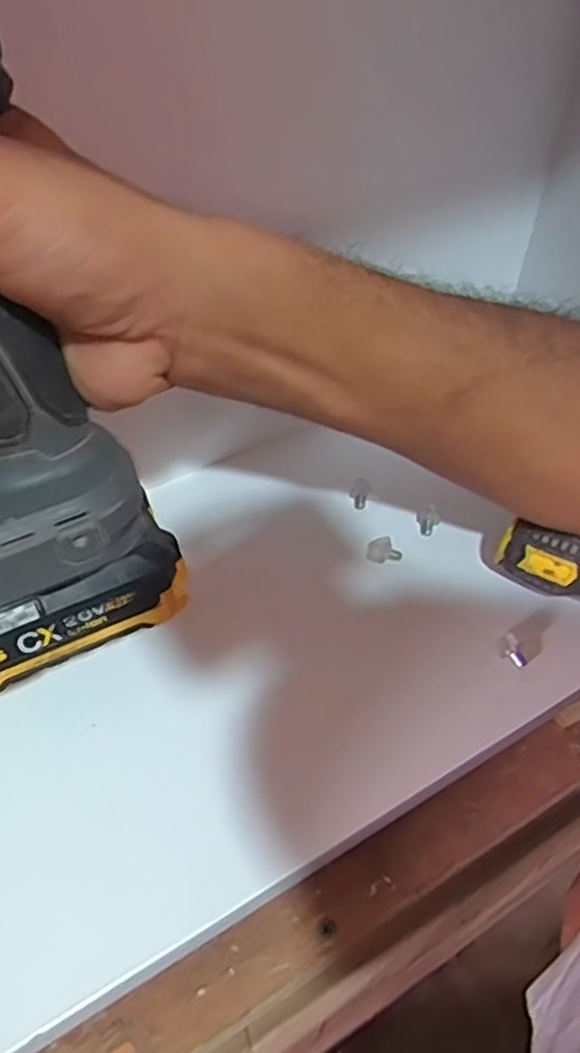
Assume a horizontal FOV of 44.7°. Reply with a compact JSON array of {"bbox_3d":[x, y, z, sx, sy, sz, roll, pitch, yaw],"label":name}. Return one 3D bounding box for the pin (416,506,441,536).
[{"bbox_3d":[0.073,-0.004,0.370,0.012,0.005,0.018,3,49,0],"label":"pin"}]

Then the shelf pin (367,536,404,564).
[{"bbox_3d":[0.048,0.012,0.357,0.018,0.008,0.014,13,50,9],"label":"shelf pin"}]

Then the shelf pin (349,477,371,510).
[{"bbox_3d":[0.038,-0.018,0.380,0.011,0.008,0.017,9,49,6],"label":"shelf pin"}]

